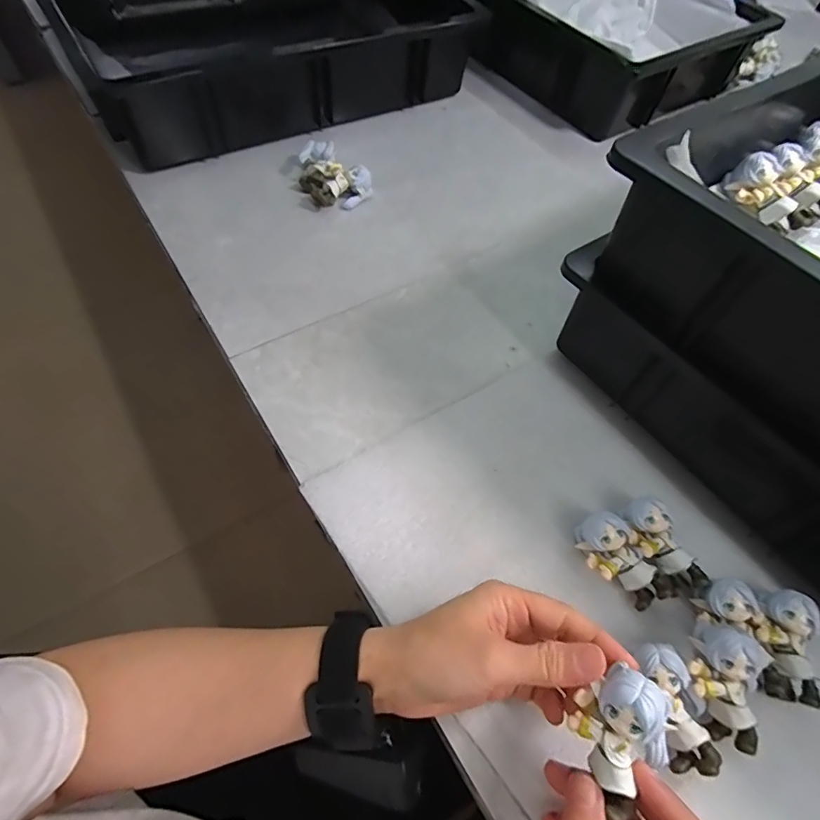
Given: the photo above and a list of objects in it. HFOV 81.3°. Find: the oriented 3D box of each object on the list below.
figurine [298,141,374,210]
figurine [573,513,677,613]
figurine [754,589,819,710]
[{"bbox_3d":[-0.083,-0.247,0.503,0.058,0.030,0.077,-31,66,-20],"label":"figurine"},{"bbox_3d":[0.136,0.100,0.309,0.035,0.029,0.065,-38,68,-23],"label":"figurine"},{"bbox_3d":[0.227,0.142,0.289,0.033,0.024,0.062,19,60,8],"label":"figurine"}]

